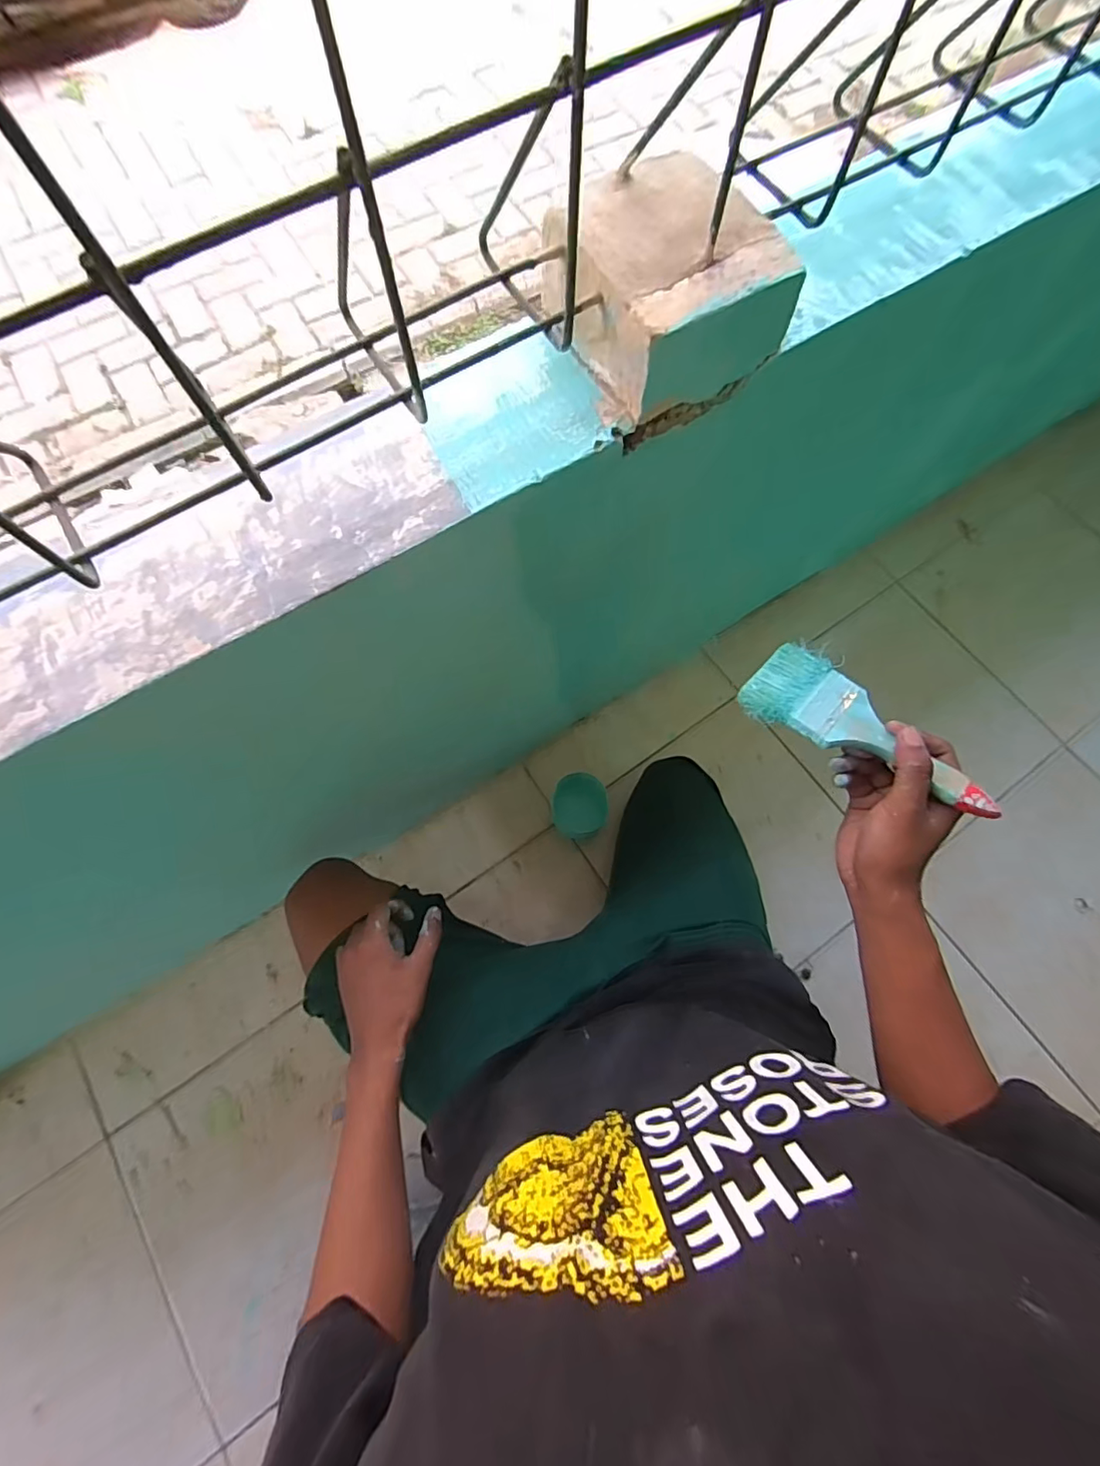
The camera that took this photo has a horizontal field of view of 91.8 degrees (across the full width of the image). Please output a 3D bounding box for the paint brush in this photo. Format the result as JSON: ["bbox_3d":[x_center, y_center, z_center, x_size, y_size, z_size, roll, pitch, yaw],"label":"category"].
[{"bbox_3d":[0.245,-0.002,0.408,0.185,0.014,0.076,36,77,18],"label":"paint brush"}]

